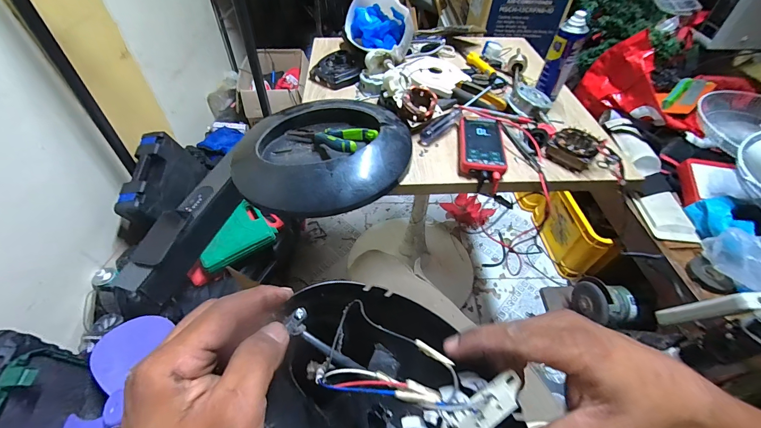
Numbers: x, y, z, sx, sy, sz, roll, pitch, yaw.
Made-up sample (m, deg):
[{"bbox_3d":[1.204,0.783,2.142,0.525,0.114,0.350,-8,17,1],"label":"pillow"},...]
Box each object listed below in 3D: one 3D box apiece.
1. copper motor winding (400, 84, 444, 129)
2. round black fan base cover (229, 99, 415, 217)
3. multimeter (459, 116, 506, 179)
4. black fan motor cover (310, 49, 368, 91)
[{"bbox_3d":[0.071,-0.205,0.604,0.066,0.041,0.061,-25,54,-23],"label":"copper motor winding"},{"bbox_3d":[-0.099,-0.112,0.555,0.289,0.060,0.266,1,48,-1],"label":"round black fan base cover"},{"bbox_3d":[0.181,-0.120,0.574,0.081,0.022,0.158,8,49,5],"label":"multimeter"},{"bbox_3d":[-0.098,-0.325,0.735,0.121,0.047,0.087,-6,49,-7],"label":"black fan motor cover"}]

